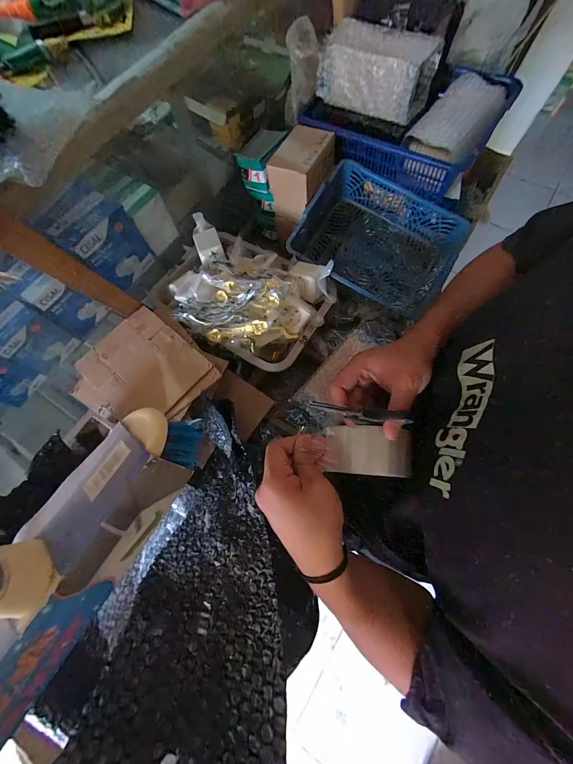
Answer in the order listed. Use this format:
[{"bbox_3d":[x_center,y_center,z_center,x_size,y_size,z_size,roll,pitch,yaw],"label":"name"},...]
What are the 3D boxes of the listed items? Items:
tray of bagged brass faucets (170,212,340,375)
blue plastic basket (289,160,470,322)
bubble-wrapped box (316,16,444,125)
[{"bbox_3d":[-0.079,-0.171,0.551,0.301,0.096,0.223,32,76,11],"label":"tray of bagged brass faucets"},{"bbox_3d":[0.181,-0.291,0.589,0.307,0.111,0.177,31,76,11],"label":"blue plastic basket"},{"bbox_3d":[0.157,-0.541,0.501,0.176,0.092,0.089,32,76,11],"label":"bubble-wrapped box"}]

